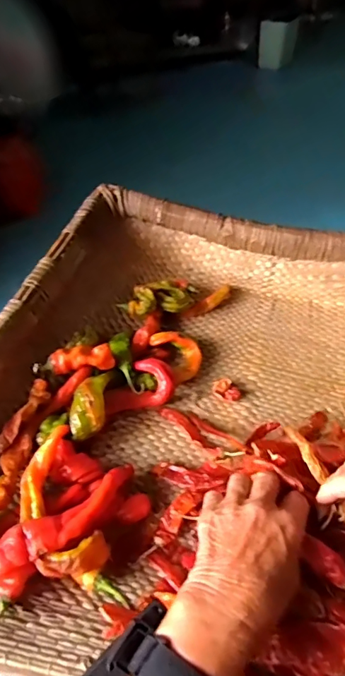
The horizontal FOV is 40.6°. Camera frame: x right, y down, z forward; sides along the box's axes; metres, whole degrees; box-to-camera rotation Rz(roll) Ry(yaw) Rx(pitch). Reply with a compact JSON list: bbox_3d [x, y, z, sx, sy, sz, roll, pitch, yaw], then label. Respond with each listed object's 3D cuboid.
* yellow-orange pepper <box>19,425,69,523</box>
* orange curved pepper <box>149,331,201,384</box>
[{"bbox_3d":[-0.123,0.125,0.441,0.029,0.018,0.092,9,60,10],"label":"yellow-orange pepper"},{"bbox_3d":[0.009,0.023,0.608,0.050,0.035,0.077,-22,48,-20],"label":"orange curved pepper"}]

